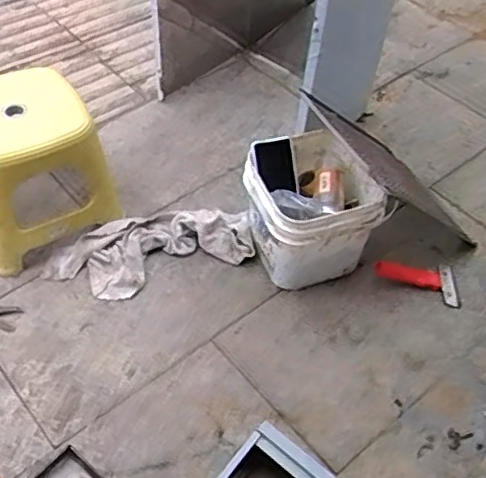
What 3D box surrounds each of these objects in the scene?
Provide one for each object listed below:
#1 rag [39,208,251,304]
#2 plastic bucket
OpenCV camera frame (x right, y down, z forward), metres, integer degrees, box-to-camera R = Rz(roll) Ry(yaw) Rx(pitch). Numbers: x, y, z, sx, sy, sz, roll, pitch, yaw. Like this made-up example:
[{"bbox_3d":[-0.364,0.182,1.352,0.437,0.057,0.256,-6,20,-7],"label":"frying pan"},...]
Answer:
[{"bbox_3d":[-0.171,0.021,1.169,0.381,0.039,0.144,-12,53,-14],"label":"rag"},{"bbox_3d":[0.117,-0.054,1.119,0.213,0.194,0.209,-21,56,-20],"label":"plastic bucket"}]

